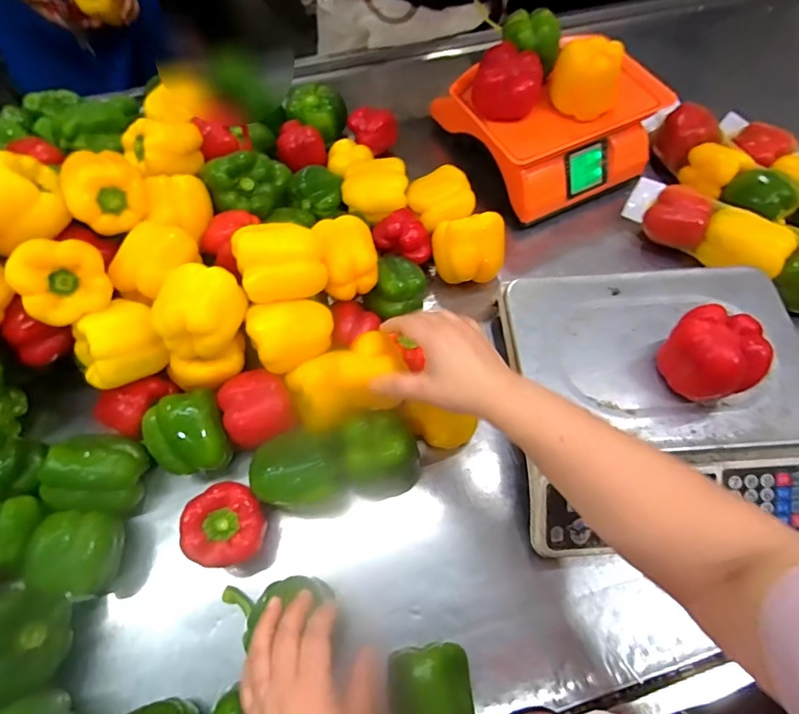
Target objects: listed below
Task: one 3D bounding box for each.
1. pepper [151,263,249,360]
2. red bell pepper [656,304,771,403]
[{"bbox_3d":[-0.217,-0.052,0.525,0.074,0.070,0.090,17,63,8],"label":"pepper"},{"bbox_3d":[0.330,0.000,0.513,0.090,0.075,0.091,-35,68,-17],"label":"red bell pepper"}]

